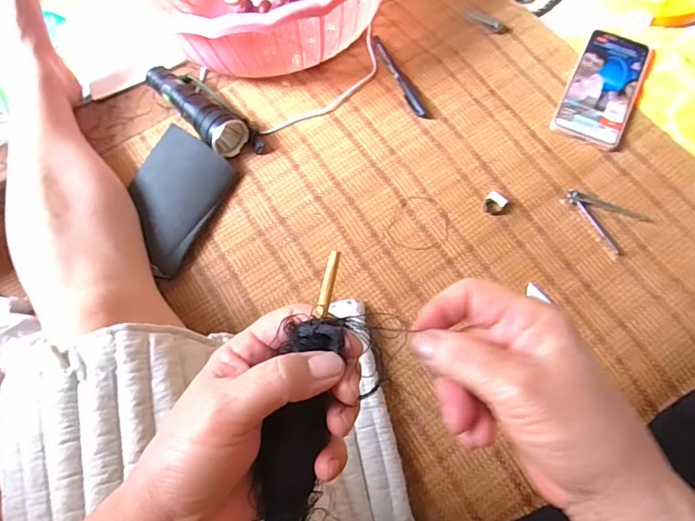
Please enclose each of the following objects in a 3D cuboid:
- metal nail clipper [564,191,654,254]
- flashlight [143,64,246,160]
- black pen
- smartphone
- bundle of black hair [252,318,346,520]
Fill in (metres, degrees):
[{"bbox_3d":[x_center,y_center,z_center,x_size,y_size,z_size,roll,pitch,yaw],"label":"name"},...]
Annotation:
[{"bbox_3d":[0.274,-0.051,0.517,0.056,0.008,0.080,-44,74,-13],"label":"metal nail clipper"},{"bbox_3d":[-0.182,-0.186,0.570,0.046,0.042,0.155,-41,73,-12],"label":"flashlight"},{"bbox_3d":[0.062,-0.225,0.584,0.016,0.012,0.130,-23,70,-6],"label":"black pen"},{"bbox_3d":[0.309,-0.211,0.575,0.079,0.011,0.170,25,73,11],"label":"smartphone"},{"bbox_3d":[-0.028,0.100,0.234,0.027,0.013,0.148,12,99,7],"label":"bundle of black hair"}]

